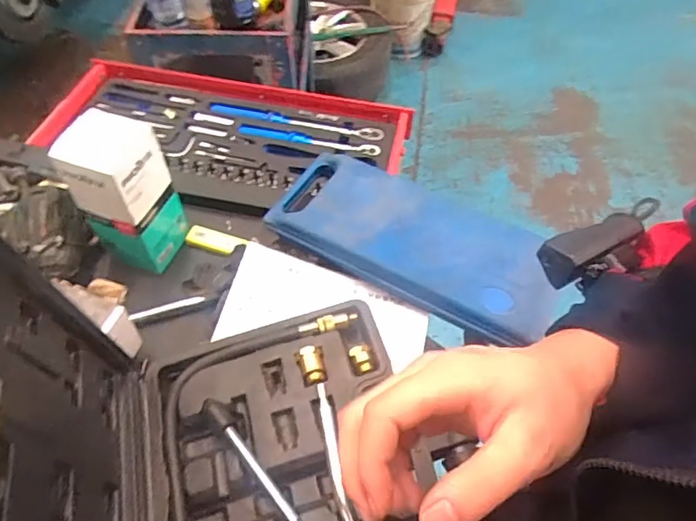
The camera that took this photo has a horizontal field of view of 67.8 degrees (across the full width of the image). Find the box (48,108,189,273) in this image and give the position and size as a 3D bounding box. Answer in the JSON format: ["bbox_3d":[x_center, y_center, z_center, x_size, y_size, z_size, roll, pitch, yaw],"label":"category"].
[{"bbox_3d":[-0.233,-0.068,0.553,0.073,0.161,0.081,15,54,8],"label":"box"}]

